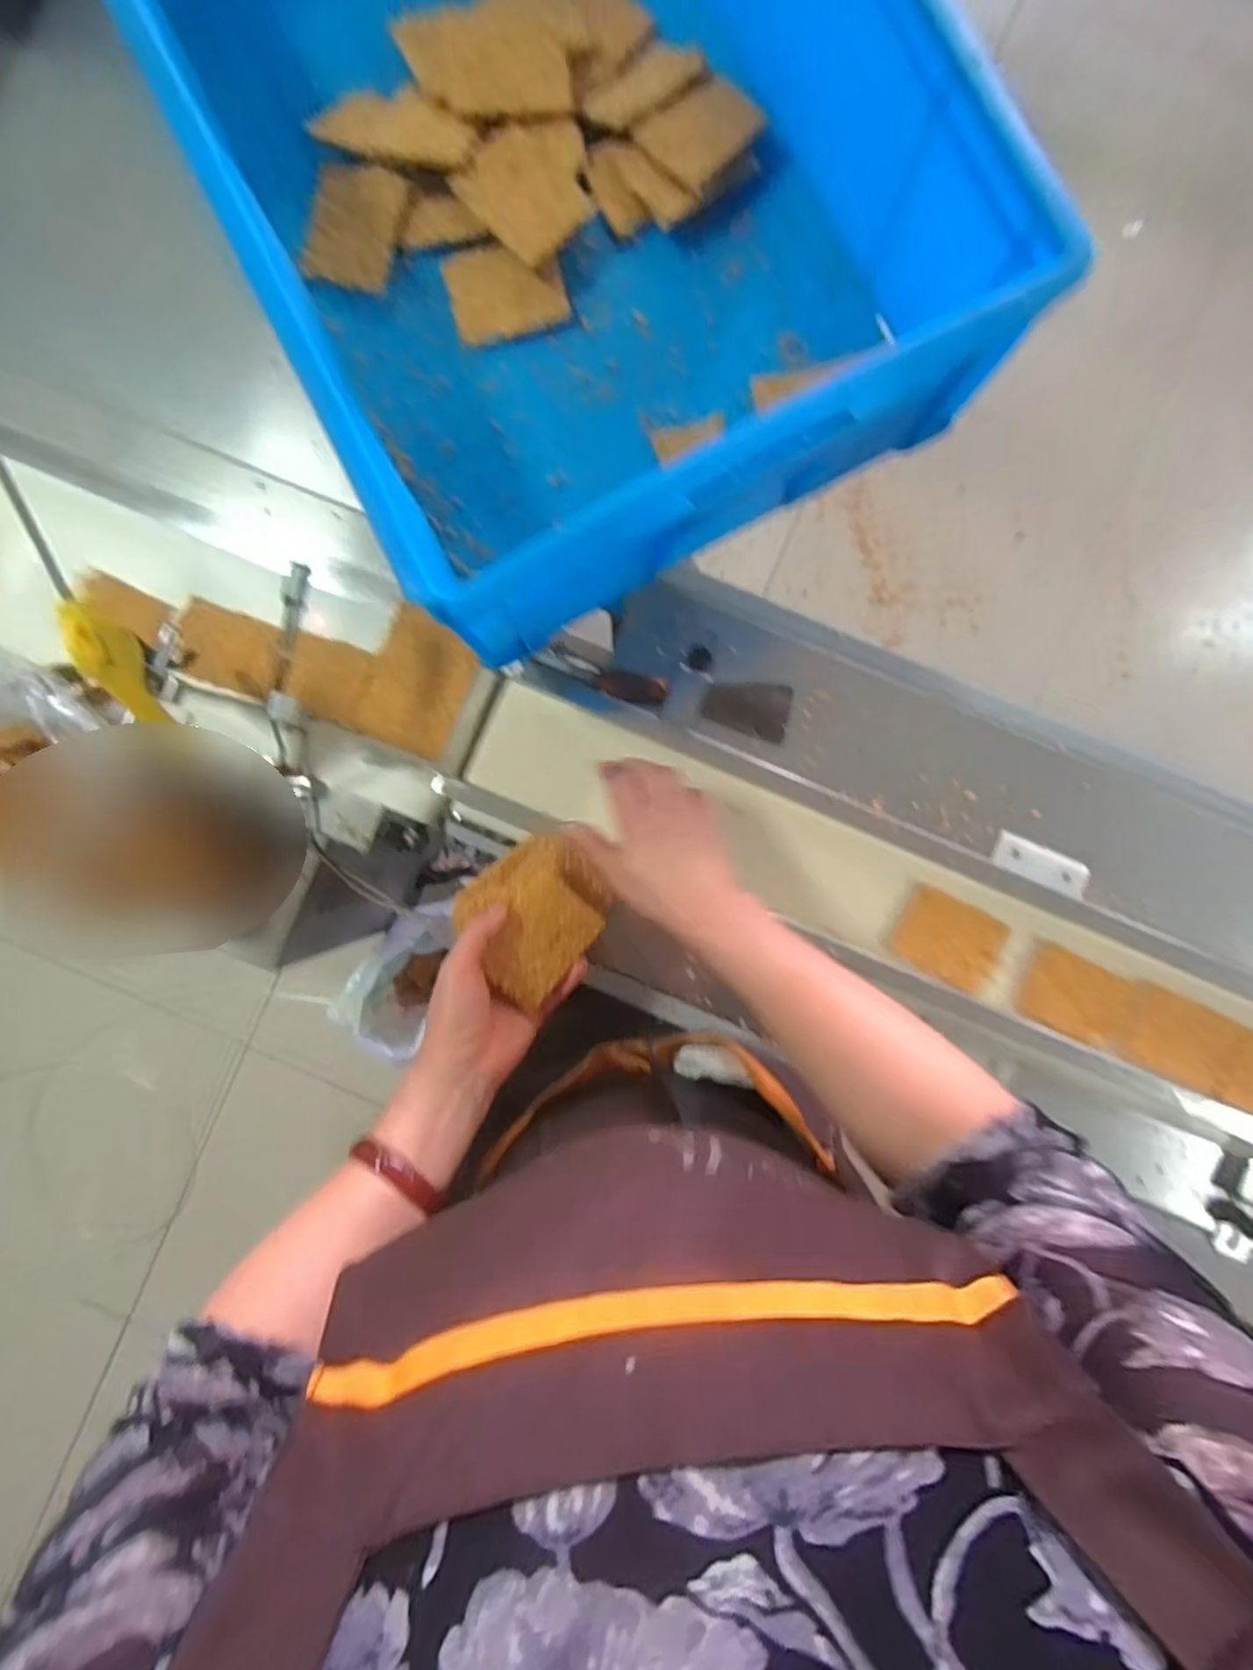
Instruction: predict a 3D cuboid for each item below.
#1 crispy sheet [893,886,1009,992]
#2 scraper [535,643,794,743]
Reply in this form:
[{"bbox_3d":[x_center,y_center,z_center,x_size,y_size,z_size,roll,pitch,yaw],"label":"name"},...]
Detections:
[{"bbox_3d":[0.291,0.094,0.602,0.093,0.004,0.067,27,99,2],"label":"crispy sheet"},{"bbox_3d":[0.035,-0.135,0.604,0.231,0.016,0.051,13,89,1],"label":"scraper"}]

